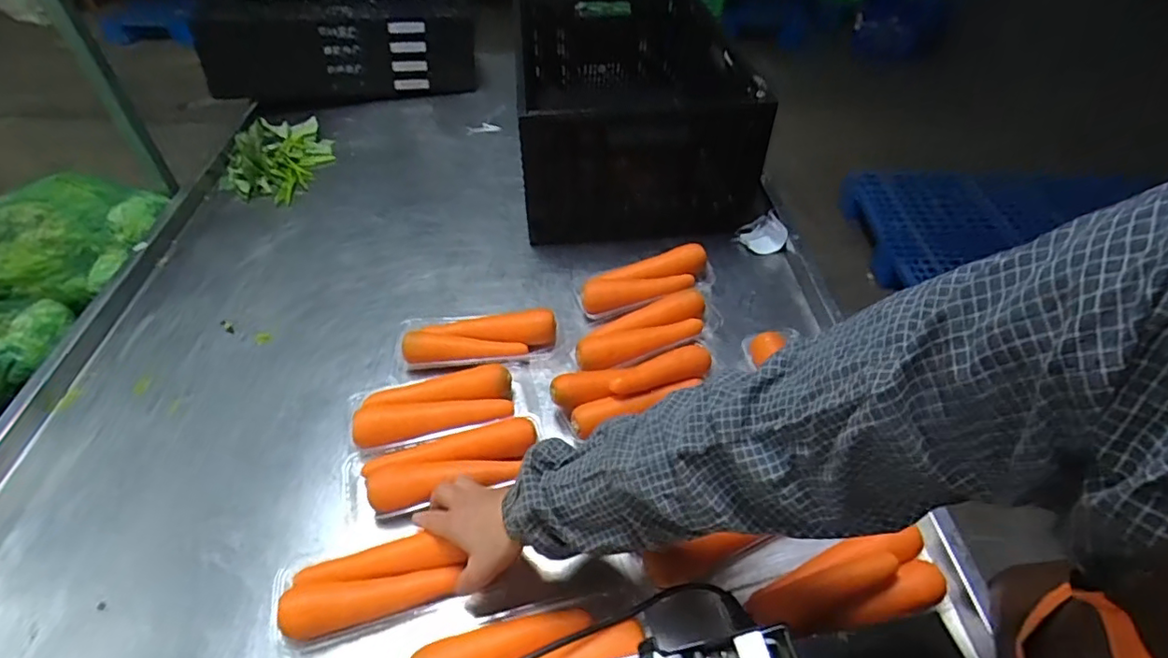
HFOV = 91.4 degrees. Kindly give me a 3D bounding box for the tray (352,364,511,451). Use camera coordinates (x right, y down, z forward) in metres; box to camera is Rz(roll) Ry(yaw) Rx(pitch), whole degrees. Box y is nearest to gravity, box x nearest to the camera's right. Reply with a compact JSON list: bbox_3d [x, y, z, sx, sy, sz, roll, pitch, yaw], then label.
[{"bbox_3d":[-0.193,0.094,0.726,0.202,0.041,0.095,-12,47,-13],"label":"tray"}]

